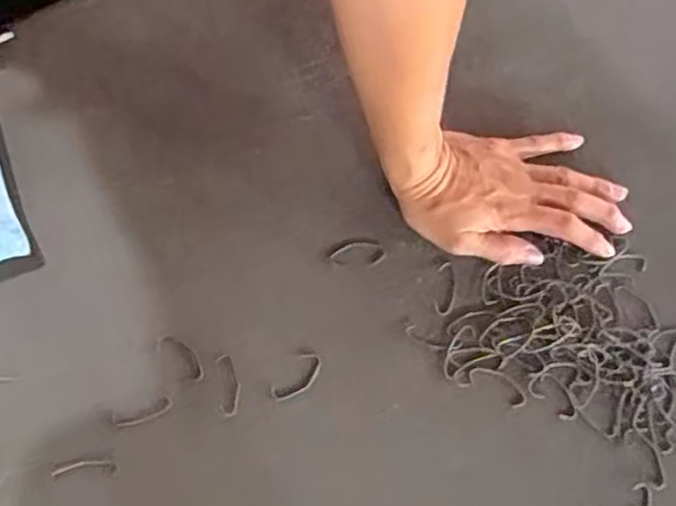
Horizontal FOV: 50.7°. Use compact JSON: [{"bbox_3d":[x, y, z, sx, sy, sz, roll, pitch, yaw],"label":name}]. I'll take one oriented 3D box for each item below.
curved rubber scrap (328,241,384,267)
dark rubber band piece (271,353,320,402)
[{"bbox_3d":[0.012,0.000,0.480,0.038,0.006,0.018,3,70,-1],"label":"curved rubber scrap"},{"bbox_3d":[-0.026,0.079,0.450,0.020,0.004,0.037,35,73,10],"label":"dark rubber band piece"}]

